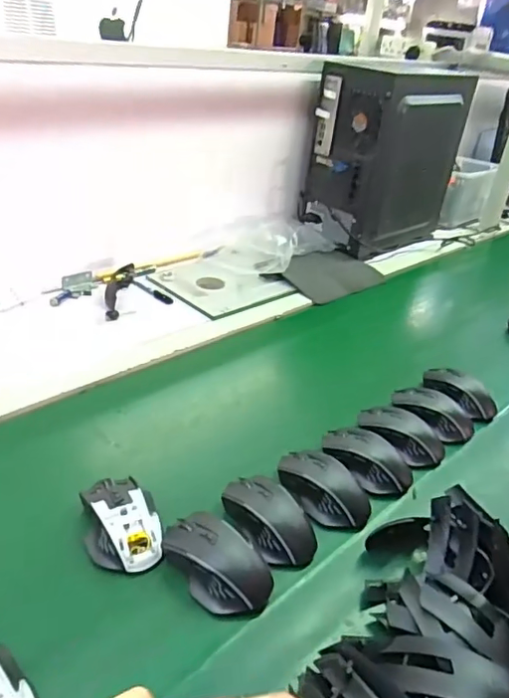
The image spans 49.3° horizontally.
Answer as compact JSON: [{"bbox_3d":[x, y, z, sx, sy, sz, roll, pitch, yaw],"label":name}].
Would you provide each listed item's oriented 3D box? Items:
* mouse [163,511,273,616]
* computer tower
[{"bbox_3d":[-0.034,0.203,0.539,0.070,0.032,0.111,-15,39,-32],"label":"mouse"},{"bbox_3d":[0.306,-0.443,1.316,0.220,0.381,0.348,30,38,30],"label":"computer tower"}]

